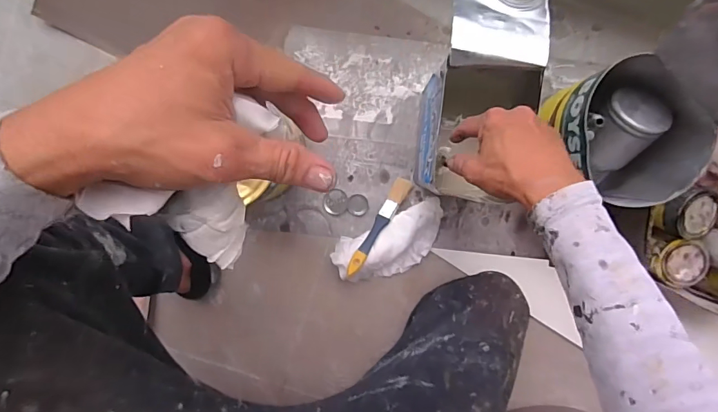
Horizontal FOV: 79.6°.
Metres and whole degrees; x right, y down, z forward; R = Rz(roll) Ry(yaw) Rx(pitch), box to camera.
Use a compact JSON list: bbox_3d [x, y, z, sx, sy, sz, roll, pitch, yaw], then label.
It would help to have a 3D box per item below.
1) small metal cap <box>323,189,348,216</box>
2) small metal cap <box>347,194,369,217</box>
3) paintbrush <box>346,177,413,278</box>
[{"bbox_3d":[-0.038,-0.005,0.704,0.038,0.004,0.043,31,95,0],"label":"small metal cap"},{"bbox_3d":[-0.002,-0.001,0.700,0.034,0.011,0.034,0,94,3],"label":"small metal cap"},{"bbox_3d":[0.030,0.032,0.673,0.024,0.015,0.175,32,74,0],"label":"paintbrush"}]

